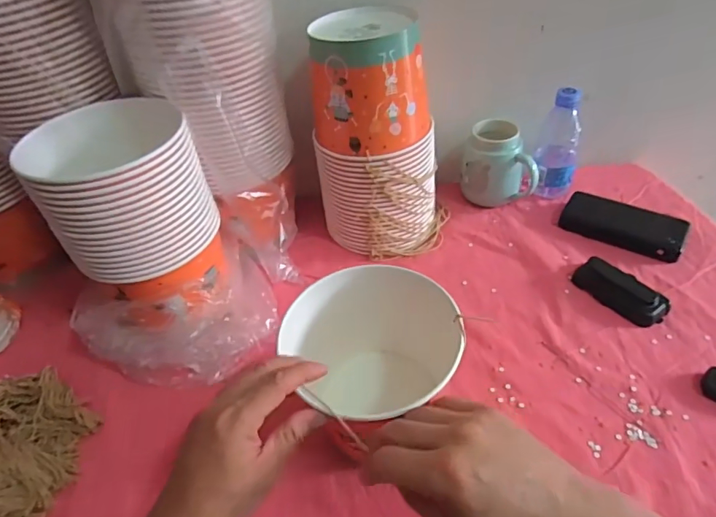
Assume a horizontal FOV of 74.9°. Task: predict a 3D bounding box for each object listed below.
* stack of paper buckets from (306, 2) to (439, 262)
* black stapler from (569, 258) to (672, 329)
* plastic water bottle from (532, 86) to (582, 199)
[{"bbox_3d":[0.028,-0.150,0.618,0.140,0.286,0.135,-34,50,-25],"label":"stack of paper buckets"},{"bbox_3d":[0.321,0.039,0.573,0.051,0.019,0.102,-29,48,-21],"label":"black stapler"},{"bbox_3d":[0.297,-0.166,0.693,0.063,0.161,0.070,12,47,19],"label":"plastic water bottle"}]

